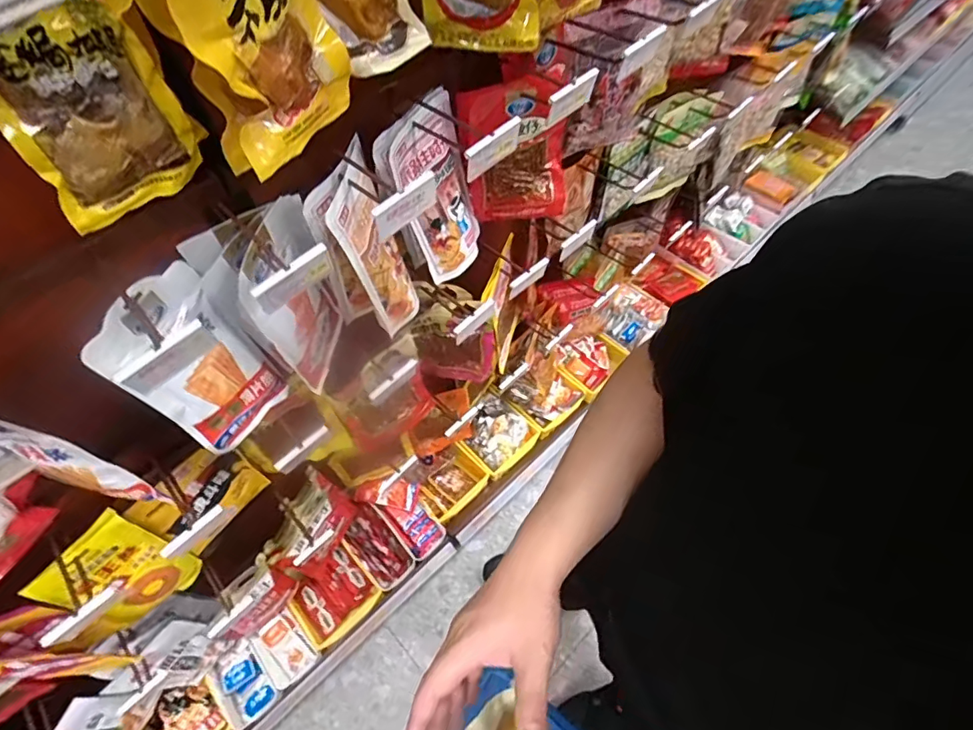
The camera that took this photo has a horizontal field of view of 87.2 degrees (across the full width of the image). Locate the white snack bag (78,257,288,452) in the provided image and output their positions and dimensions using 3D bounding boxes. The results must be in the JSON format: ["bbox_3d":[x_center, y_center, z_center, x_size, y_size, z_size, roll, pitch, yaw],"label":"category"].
[{"bbox_3d":[-0.354,0.006,0.635,0.018,0.248,0.140,20,59,29],"label":"white snack bag"}]

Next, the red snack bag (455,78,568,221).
[{"bbox_3d":[0.045,-0.317,0.769,0.166,0.218,0.058,-14,60,-8],"label":"red snack bag"}]

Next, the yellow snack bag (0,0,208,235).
[{"bbox_3d":[-0.340,-0.225,0.425,0.131,0.201,0.053,-25,62,-14],"label":"yellow snack bag"}]

